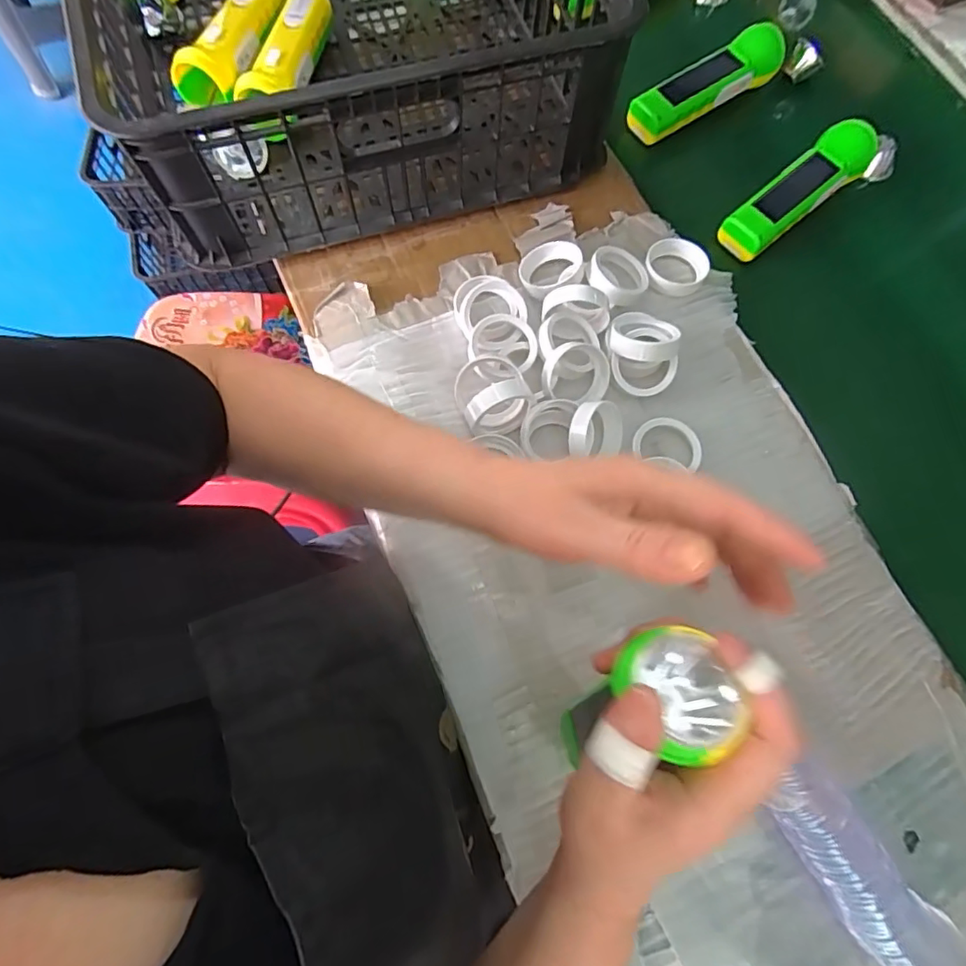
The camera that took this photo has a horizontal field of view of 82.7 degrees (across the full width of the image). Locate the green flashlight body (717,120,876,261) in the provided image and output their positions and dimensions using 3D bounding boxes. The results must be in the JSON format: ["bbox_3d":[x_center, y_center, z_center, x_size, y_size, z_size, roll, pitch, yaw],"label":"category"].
[{"bbox_3d":[0.281,-0.256,0.479,0.141,0.048,0.050,-37,77,-13],"label":"green flashlight body"}]

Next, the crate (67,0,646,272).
[{"bbox_3d":[-0.152,-0.510,0.507,0.383,0.160,0.578,-18,74,-8],"label":"crate"}]

